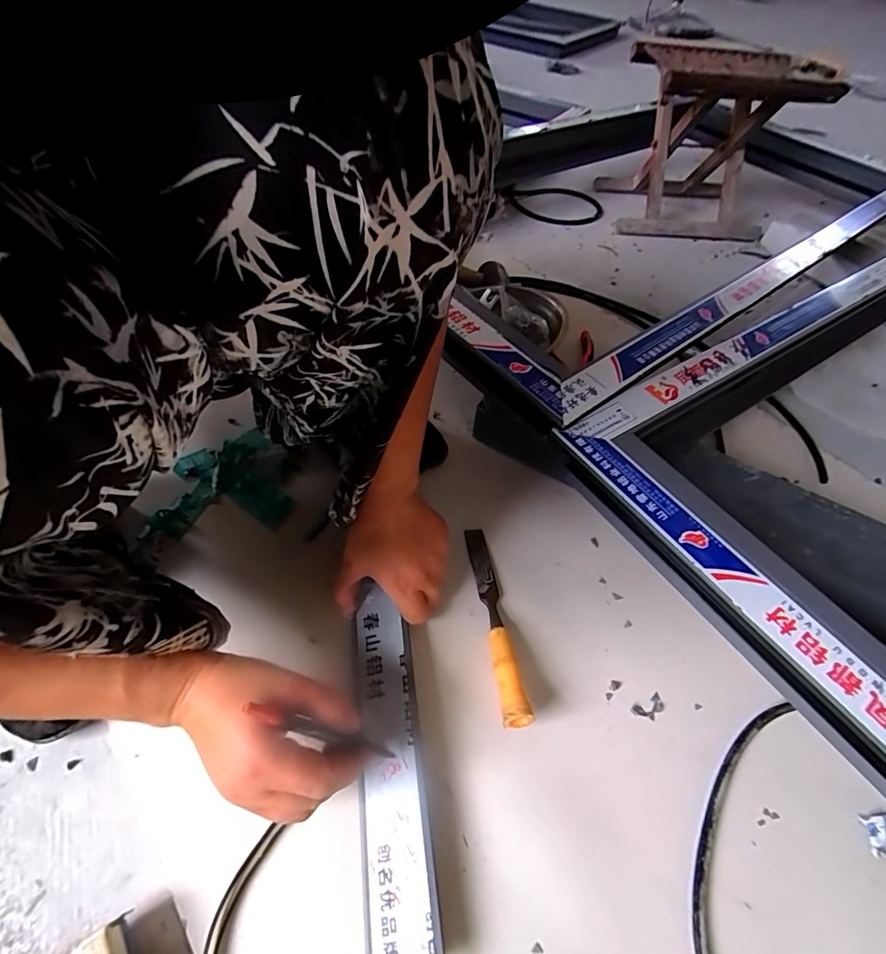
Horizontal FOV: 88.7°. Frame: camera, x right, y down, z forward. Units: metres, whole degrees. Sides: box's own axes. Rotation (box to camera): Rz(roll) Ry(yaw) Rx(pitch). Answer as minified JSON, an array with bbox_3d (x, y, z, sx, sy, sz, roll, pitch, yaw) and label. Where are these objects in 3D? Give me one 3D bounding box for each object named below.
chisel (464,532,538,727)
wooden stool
[{"bbox_3d":[0.047,0.129,0.432,0.022,0.022,0.197,-4,41,-7],"label":"chisel"},{"bbox_3d":[0.527,-0.683,0.923,0.308,0.245,0.224,1,54,-4],"label":"wooden stool"}]

